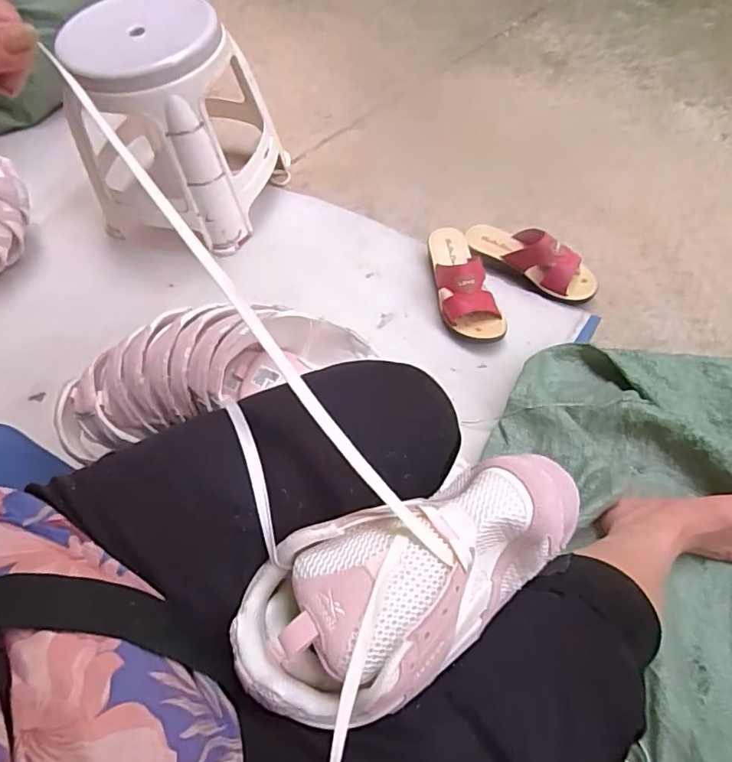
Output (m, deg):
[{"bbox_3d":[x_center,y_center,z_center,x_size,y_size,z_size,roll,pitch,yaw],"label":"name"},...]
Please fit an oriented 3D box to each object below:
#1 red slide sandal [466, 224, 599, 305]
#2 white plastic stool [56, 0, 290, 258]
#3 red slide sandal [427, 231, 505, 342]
[{"bbox_3d":[0.273,-0.208,0.904,0.229,0.079,0.077,31,69,21],"label":"red slide sandal"},{"bbox_3d":[-0.315,-0.452,0.947,0.253,0.305,0.321,17,64,15],"label":"white plastic stool"},{"bbox_3d":[0.152,-0.165,0.880,0.083,0.081,0.224,-14,61,-1],"label":"red slide sandal"}]

